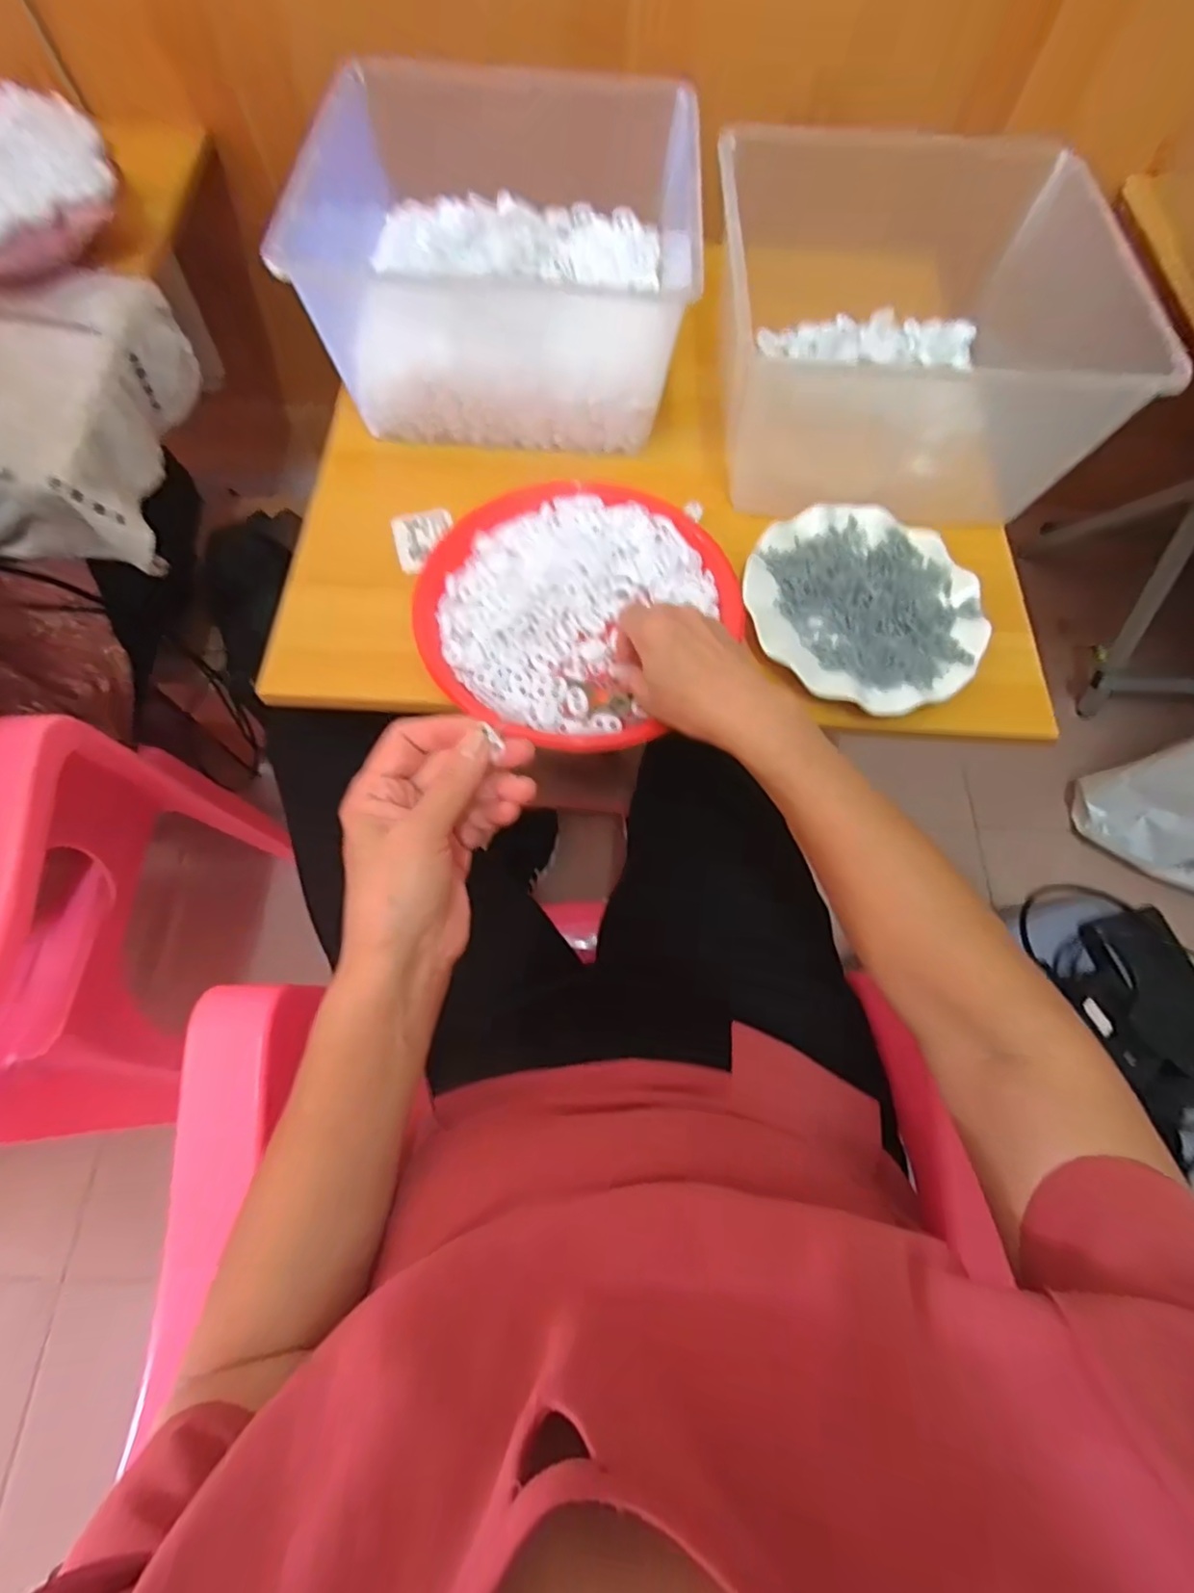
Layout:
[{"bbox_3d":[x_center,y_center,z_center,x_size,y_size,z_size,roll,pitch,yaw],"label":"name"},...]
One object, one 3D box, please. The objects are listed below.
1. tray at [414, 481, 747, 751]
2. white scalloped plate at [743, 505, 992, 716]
[{"bbox_3d":[-0.020,-0.148,0.480,0.217,0.023,0.223,0,68,0],"label":"tray"},{"bbox_3d":[0.209,-0.148,0.495,0.177,0.022,0.181,0,68,0],"label":"white scalloped plate"}]

